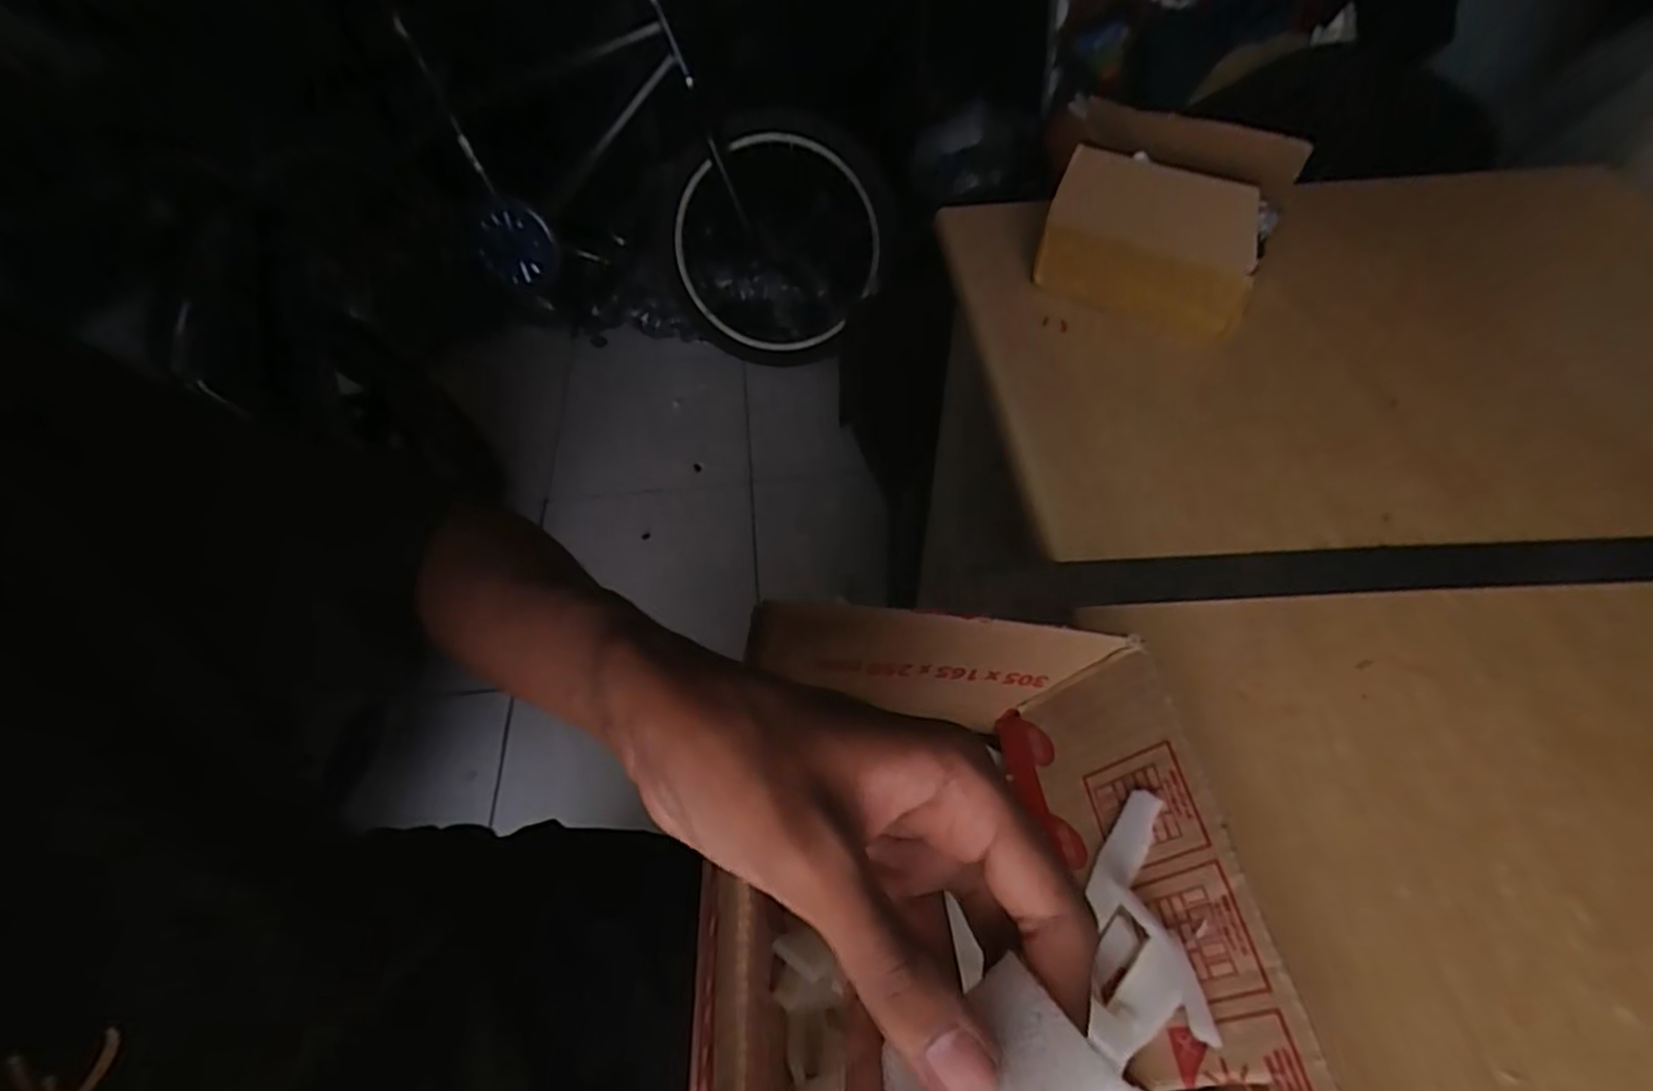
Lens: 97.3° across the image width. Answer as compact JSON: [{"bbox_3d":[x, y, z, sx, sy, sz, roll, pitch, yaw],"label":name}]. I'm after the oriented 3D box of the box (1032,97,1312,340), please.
[{"bbox_3d":[0.219,-0.214,0.483,0.134,0.117,0.063,24,57,20],"label":"box"}]

